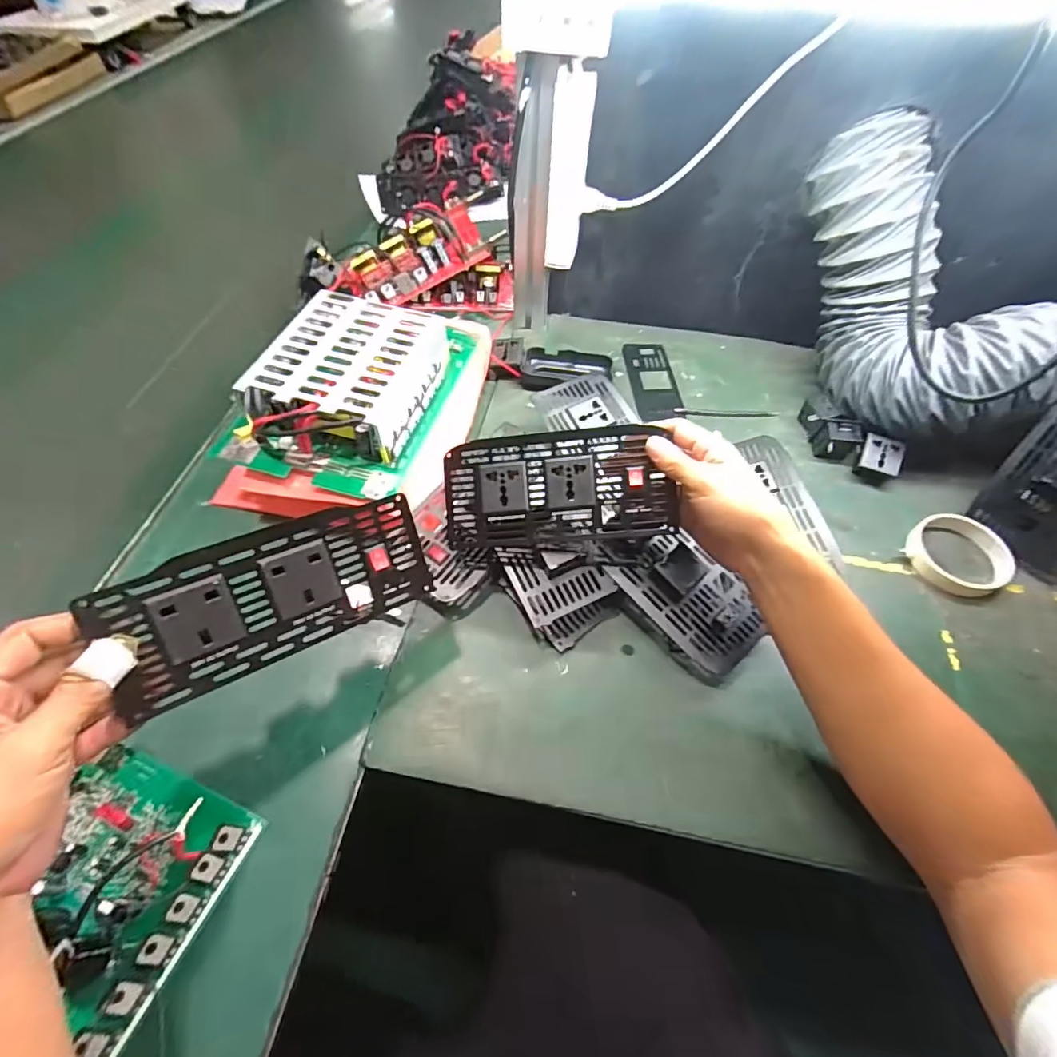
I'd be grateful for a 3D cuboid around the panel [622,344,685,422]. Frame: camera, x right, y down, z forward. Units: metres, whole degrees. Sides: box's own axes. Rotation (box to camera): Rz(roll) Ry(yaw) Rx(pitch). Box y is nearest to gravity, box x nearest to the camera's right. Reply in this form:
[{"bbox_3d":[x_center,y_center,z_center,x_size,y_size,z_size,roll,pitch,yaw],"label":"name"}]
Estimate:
[{"bbox_3d":[0.157,-0.188,0.642,0.057,0.011,0.137,-3,56,-5],"label":"panel"}]

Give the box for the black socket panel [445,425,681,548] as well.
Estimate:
[{"bbox_3d":[0.023,-0.035,0.429,0.185,0.026,0.090,-4,88,10],"label":"black socket panel"}]

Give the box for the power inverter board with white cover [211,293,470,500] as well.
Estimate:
[{"bbox_3d":[-0.175,-0.154,0.509,0.177,0.064,0.240,15,57,8],"label":"power inverter board with white cover"}]

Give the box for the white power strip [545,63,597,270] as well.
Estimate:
[{"bbox_3d":[0.043,-0.376,0.546,0.037,0.170,0.036,11,56,5],"label":"white power strip"}]

